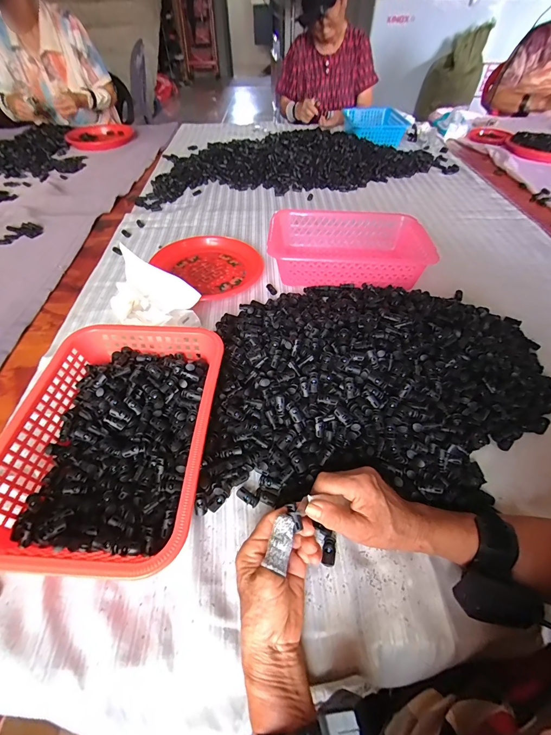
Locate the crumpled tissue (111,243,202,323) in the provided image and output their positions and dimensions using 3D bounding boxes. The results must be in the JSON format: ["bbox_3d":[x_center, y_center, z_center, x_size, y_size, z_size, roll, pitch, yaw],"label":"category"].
[{"bbox_3d":[-0.221,-0.120,0.537,0.174,0.113,0.070,16,53,12],"label":"crumpled tissue"}]

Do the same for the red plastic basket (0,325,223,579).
[{"bbox_3d":[-0.190,0.080,0.392,0.217,0.079,0.292,3,51,2],"label":"red plastic basket"}]

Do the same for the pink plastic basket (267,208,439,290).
[{"bbox_3d":[0.140,-0.239,0.659,0.298,0.084,0.202,3,51,2],"label":"pink plastic basket"}]

